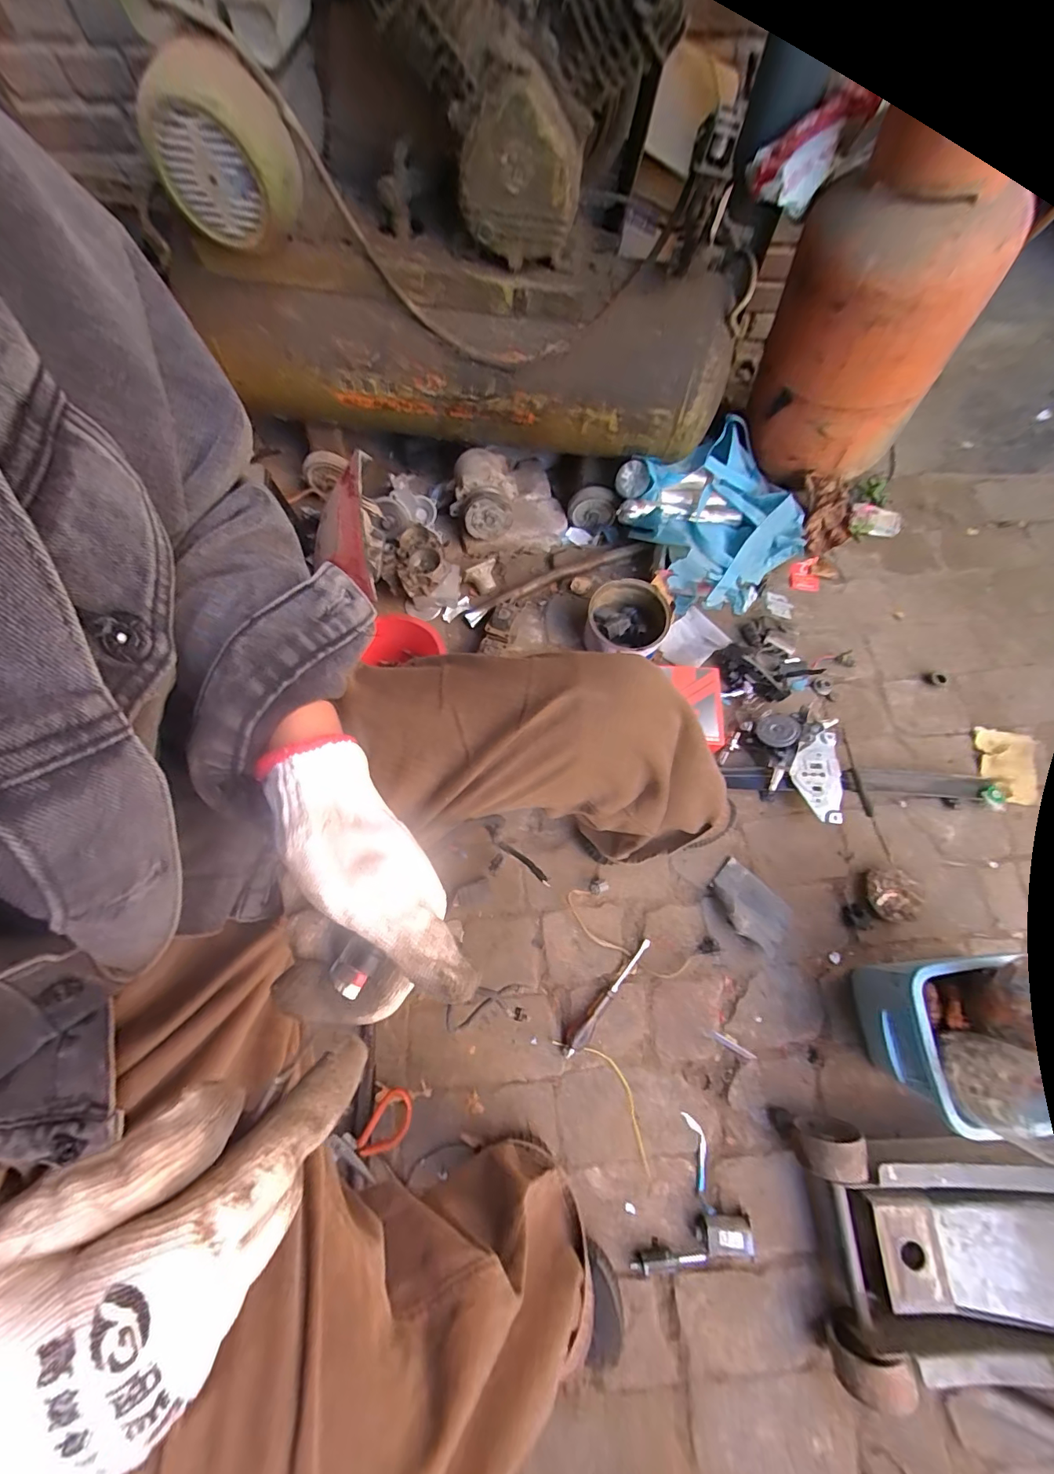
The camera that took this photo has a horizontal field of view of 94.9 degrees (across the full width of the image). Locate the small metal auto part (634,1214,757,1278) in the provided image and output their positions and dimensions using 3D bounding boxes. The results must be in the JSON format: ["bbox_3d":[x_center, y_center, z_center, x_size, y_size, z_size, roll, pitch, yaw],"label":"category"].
[{"bbox_3d":[0.219,0.676,0.644,0.157,0.027,0.053,-3,71,-1],"label":"small metal auto part"}]

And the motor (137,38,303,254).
[{"bbox_3d":[-0.366,-0.705,0.589,0.155,0.143,0.080,3,71,1],"label":"motor"}]

